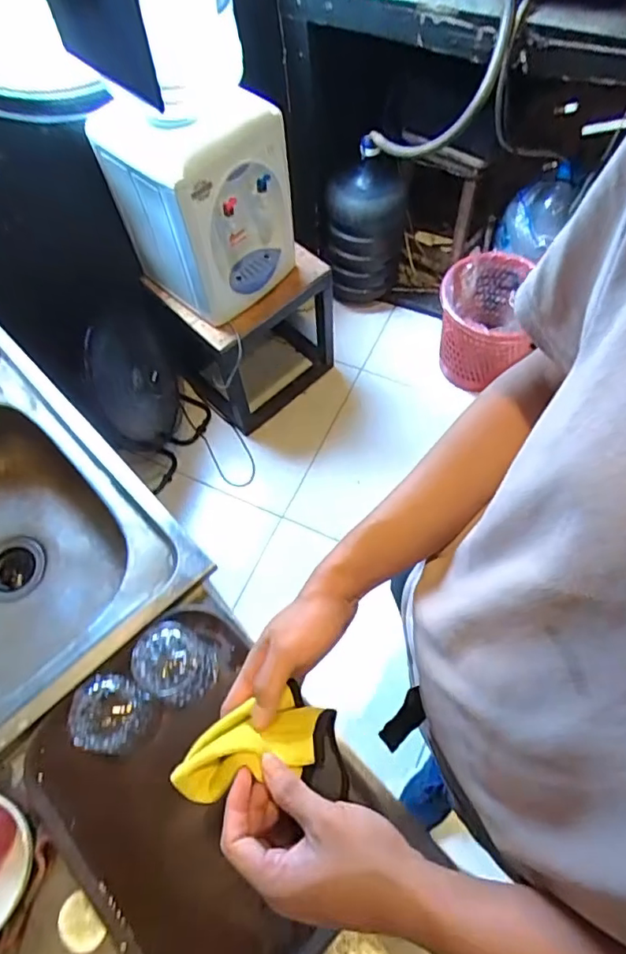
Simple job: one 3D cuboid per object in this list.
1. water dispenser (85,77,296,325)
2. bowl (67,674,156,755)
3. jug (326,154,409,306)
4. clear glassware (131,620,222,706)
[{"bbox_3d":[-0.249,-0.625,1.246,0.294,0.422,0.288,-40,68,-17],"label":"water dispenser"},{"bbox_3d":[-0.233,0.282,0.644,0.086,0.075,0.079,0,63,3],"label":"bowl"},{"bbox_3d":[0.168,-0.763,1.686,0.223,0.407,0.258,5,63,5],"label":"jug"},{"bbox_3d":[-0.167,0.238,0.678,0.083,0.112,0.083,15,65,10],"label":"clear glassware"}]

